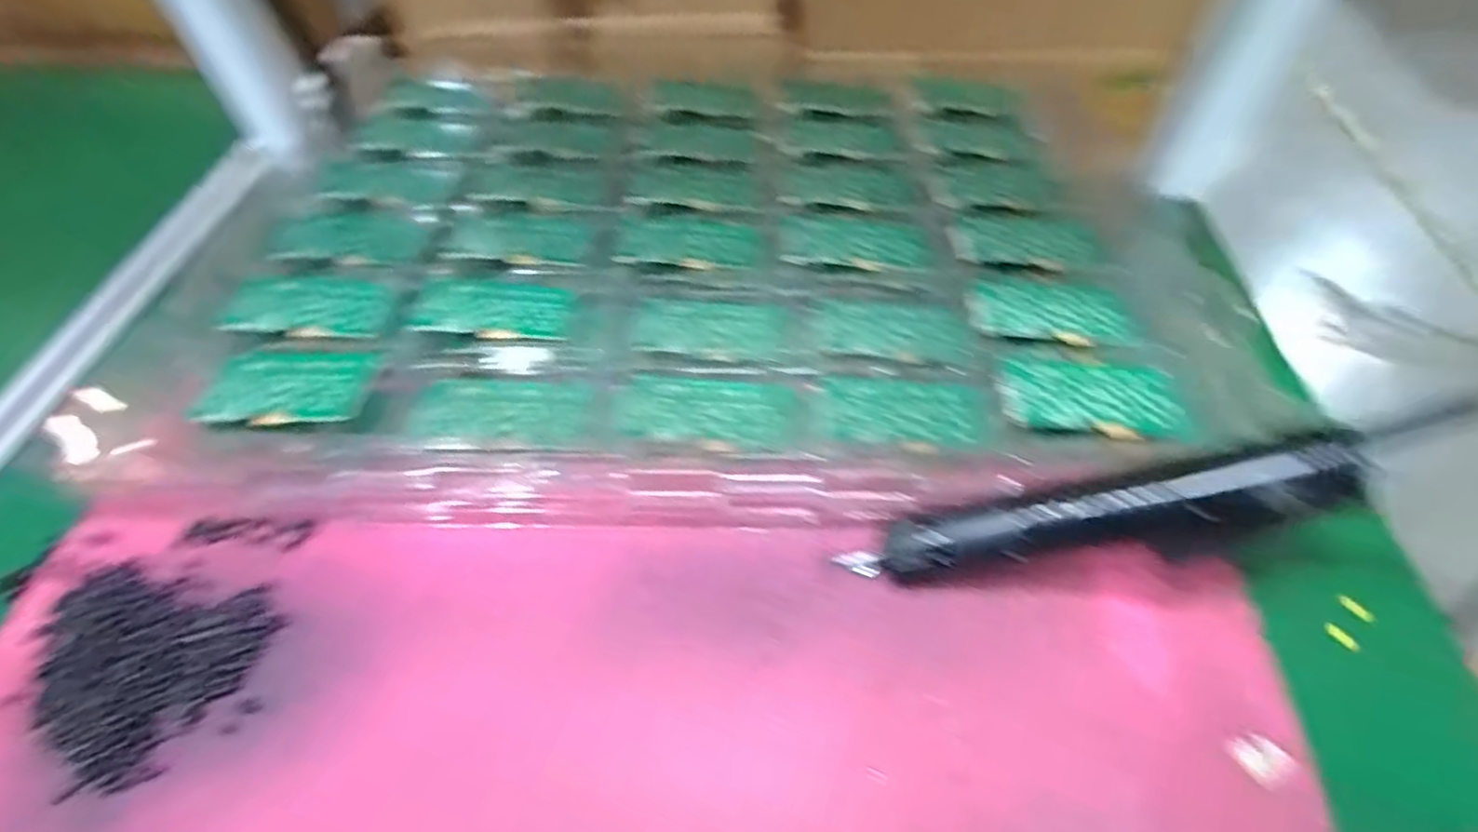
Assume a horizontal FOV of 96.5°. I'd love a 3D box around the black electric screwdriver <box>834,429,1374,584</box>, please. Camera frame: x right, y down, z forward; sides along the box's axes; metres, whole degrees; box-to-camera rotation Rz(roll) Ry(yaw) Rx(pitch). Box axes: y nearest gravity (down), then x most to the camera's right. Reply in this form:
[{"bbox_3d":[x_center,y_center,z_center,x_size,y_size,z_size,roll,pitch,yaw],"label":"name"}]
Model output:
[{"bbox_3d":[0.158,0.048,0.309,0.214,0.030,0.032,-16,54,20],"label":"black electric screwdriver"}]

